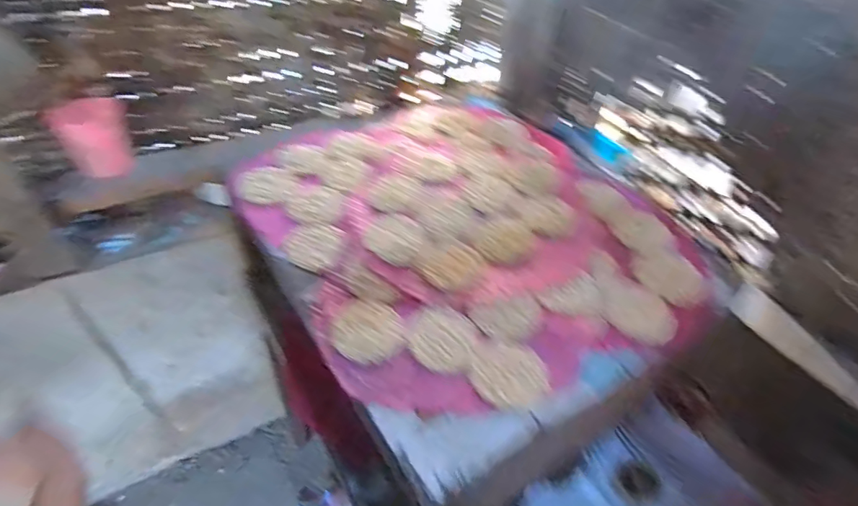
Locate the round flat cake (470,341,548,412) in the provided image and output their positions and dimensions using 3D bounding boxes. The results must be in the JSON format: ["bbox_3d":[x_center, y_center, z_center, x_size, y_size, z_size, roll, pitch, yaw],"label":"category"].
[{"bbox_3d":[0.086,0.131,0.522,0.081,0.004,0.077,4,45,-4],"label":"round flat cake"}]

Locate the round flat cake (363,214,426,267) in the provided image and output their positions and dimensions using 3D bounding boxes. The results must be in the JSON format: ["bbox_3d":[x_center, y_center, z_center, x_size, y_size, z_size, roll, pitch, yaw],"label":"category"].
[{"bbox_3d":[-0.044,-0.020,0.628,0.070,0.010,0.079,16,45,9],"label":"round flat cake"}]

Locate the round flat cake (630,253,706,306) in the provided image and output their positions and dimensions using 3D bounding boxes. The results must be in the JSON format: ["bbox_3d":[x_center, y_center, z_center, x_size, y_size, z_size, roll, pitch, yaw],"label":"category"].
[{"bbox_3d":[0.313,0.029,0.632,0.089,0.013,0.072,37,52,26],"label":"round flat cake"}]

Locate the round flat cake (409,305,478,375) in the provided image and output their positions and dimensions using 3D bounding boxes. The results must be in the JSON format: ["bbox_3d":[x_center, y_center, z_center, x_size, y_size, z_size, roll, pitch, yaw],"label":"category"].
[{"bbox_3d":[0.017,0.095,0.546,0.073,0.006,0.080,4,45,-4],"label":"round flat cake"}]

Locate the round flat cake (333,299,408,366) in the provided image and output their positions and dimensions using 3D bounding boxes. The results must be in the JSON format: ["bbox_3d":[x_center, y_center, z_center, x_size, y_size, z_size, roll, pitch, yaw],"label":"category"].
[{"bbox_3d":[-0.067,0.088,0.545,0.076,0.010,0.075,4,45,-4],"label":"round flat cake"}]

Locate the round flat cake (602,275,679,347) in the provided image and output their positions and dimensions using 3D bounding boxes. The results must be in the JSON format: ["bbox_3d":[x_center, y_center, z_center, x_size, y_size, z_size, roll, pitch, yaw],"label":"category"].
[{"bbox_3d":[0.259,0.072,0.601,0.090,0.014,0.074,31,50,22],"label":"round flat cake"}]

